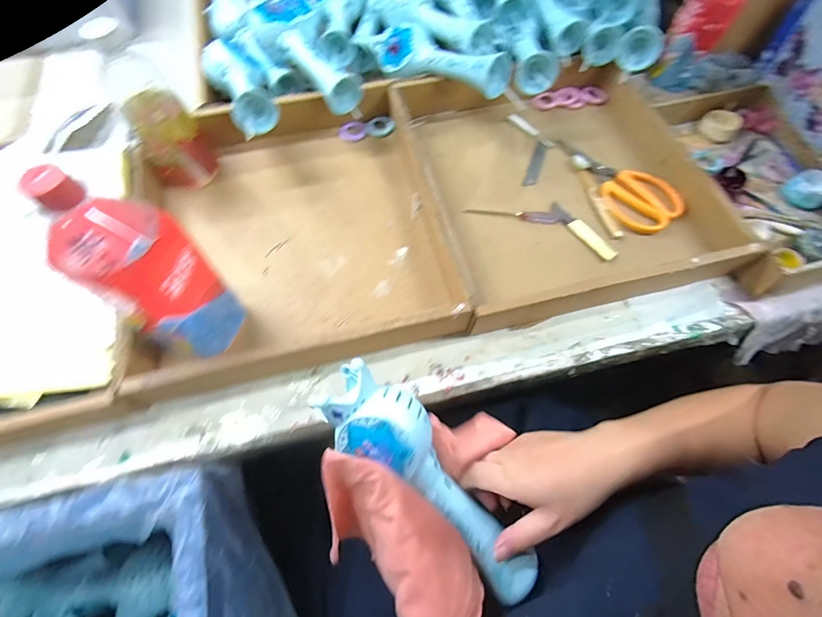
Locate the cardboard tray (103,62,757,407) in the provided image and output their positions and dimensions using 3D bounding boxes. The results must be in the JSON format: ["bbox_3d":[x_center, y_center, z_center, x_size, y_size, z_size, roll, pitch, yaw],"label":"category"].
[{"bbox_3d":[0.025,-0.143,0.490,0.689,0.062,0.373,-13,67,-6],"label":"cardboard tray"}]

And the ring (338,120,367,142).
[{"bbox_3d":[-0.085,-0.262,0.570,0.042,0.004,0.039,0,66,0],"label":"ring"}]

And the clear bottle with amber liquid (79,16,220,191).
[{"bbox_3d":[-0.299,-0.223,0.454,0.074,0.180,0.060,-34,70,-14],"label":"clear bottle with amber liquid"}]

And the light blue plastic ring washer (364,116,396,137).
[{"bbox_3d":[-0.046,-0.272,0.573,0.044,0.009,0.044,0,66,0],"label":"light blue plastic ring washer"}]

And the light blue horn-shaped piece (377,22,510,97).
[{"bbox_3d":[0.037,-0.347,0.540,0.218,0.065,0.068,39,71,15],"label":"light blue horn-shaped piece"}]

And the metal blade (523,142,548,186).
[{"bbox_3d":[0.177,-0.206,0.544,0.018,0.007,0.087,19,67,8],"label":"metal blade"}]

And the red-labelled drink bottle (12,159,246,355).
[{"bbox_3d":[-0.220,-0.020,0.334,0.089,0.220,0.077,-24,68,-11],"label":"red-labelled drink bottle"}]

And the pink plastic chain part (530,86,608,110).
[{"bbox_3d":[0.247,-0.330,0.602,0.108,0.019,0.029,-5,66,-3],"label":"pink plastic chain part"}]

